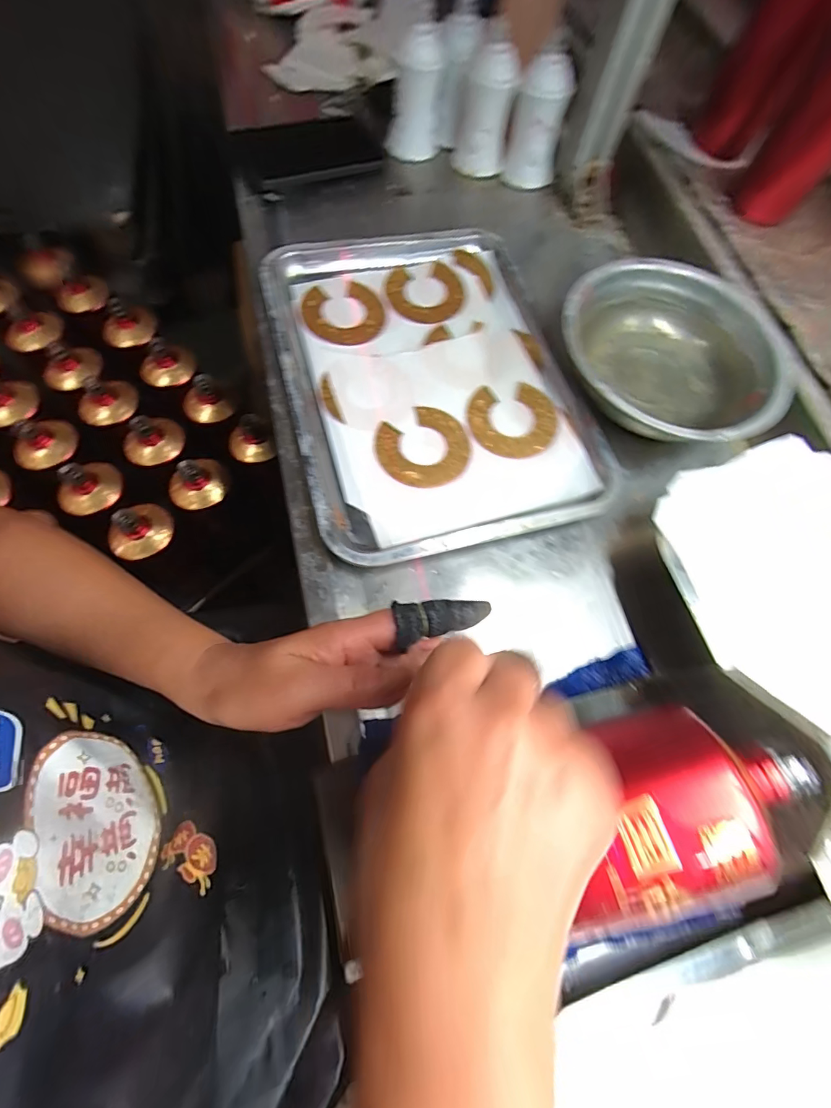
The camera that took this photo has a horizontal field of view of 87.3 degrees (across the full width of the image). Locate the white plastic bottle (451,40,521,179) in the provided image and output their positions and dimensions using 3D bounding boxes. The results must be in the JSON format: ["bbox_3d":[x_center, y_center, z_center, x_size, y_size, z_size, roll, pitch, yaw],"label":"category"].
[{"bbox_3d":[0.080,-0.509,0.503,0.058,0.105,0.046,4,68,-2],"label":"white plastic bottle"}]

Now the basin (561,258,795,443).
[{"bbox_3d":[0.229,-0.180,0.405,0.187,0.046,0.187,0,72,0],"label":"basin"}]

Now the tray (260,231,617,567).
[{"bbox_3d":[0.015,-0.170,0.400,0.259,0.028,0.340,-14,71,-7],"label":"tray"}]

